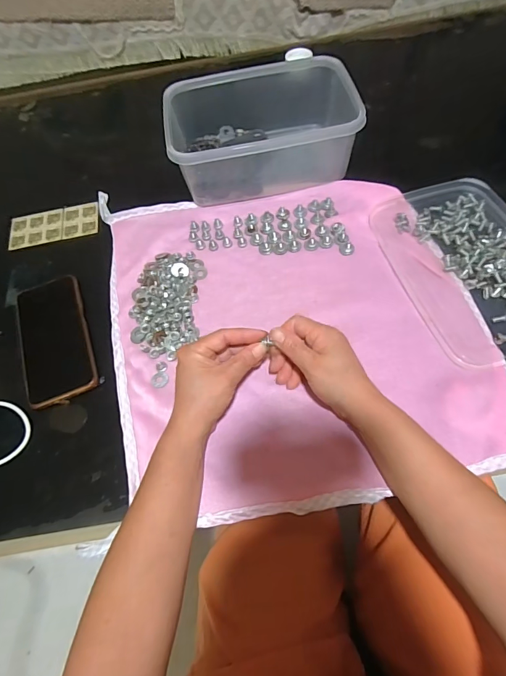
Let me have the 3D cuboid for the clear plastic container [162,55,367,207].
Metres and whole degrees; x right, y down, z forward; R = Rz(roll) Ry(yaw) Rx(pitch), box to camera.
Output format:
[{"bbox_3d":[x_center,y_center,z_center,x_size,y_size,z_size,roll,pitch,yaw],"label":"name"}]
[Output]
[{"bbox_3d":[0.006,-0.292,0.530,0.245,0.090,0.173,-11,63,0],"label":"clear plastic container"}]

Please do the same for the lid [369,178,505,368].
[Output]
[{"bbox_3d":[0.256,-0.087,0.447,0.161,0.021,0.247,-17,63,-4],"label":"lid"}]

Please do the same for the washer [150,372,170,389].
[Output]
[{"bbox_3d":[-0.103,0.046,0.419,0.020,0.004,0.018,-32,65,-11],"label":"washer"}]

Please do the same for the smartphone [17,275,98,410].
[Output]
[{"bbox_3d":[-0.232,-0.002,0.442,0.074,0.012,0.160,-21,64,-6],"label":"smartphone"}]

